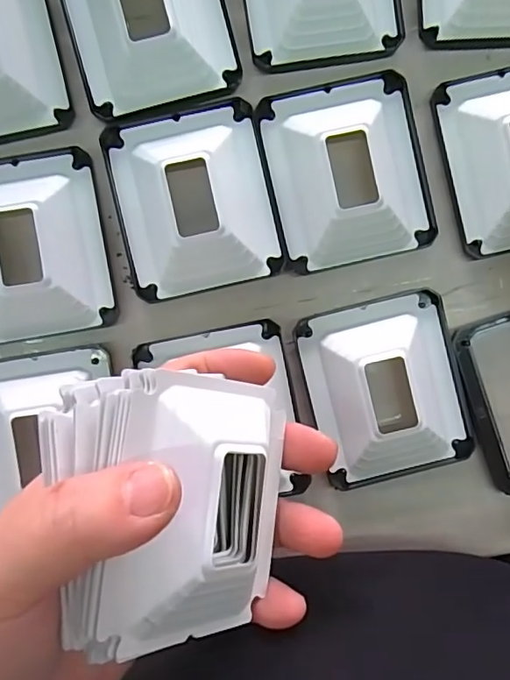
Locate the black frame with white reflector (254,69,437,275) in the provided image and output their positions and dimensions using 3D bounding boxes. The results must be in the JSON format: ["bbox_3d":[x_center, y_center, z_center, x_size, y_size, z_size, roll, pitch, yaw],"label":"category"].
[{"bbox_3d":[0.041,-0.075,0.229,0.068,0.012,0.080,-13,93,-2],"label":"black frame with white reflector"}]

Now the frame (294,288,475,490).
[{"bbox_3d":[0.060,0.023,0.233,0.068,0.014,0.080,-14,93,-2],"label":"frame"}]

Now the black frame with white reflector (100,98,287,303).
[{"bbox_3d":[-0.027,-0.062,0.227,0.067,0.013,0.080,-12,93,-2],"label":"black frame with white reflector"}]

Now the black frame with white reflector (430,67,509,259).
[{"bbox_3d":[0.120,-0.083,0.232,0.069,0.015,0.080,-14,93,-2],"label":"black frame with white reflector"}]

